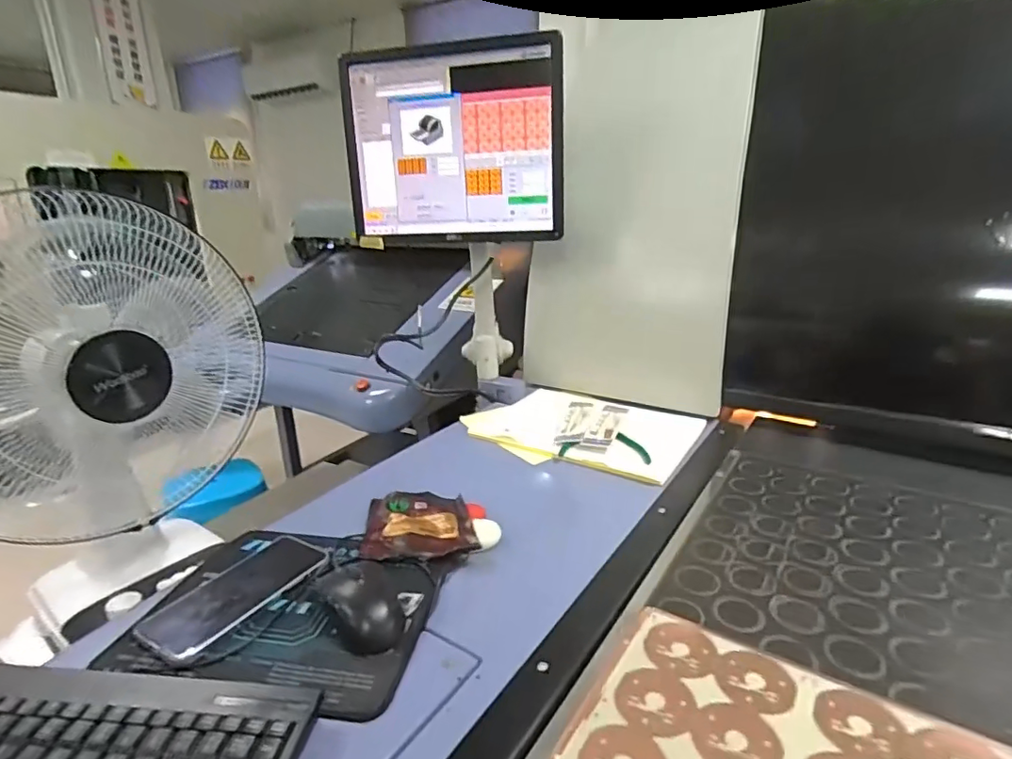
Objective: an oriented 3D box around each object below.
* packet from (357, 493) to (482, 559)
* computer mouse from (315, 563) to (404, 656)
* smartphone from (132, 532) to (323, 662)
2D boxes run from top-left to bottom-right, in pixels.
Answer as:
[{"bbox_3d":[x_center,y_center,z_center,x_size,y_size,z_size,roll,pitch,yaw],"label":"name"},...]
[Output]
[{"bbox_3d":[-0.098,0.164,0.632,0.121,0.018,0.135,-4,19,-8],"label":"packet"},{"bbox_3d":[-0.127,0.191,0.492,0.059,0.034,0.106,-15,24,-35],"label":"computer mouse"},{"bbox_3d":[-0.251,0.202,0.522,0.075,0.014,0.160,11,22,31],"label":"smartphone"}]

